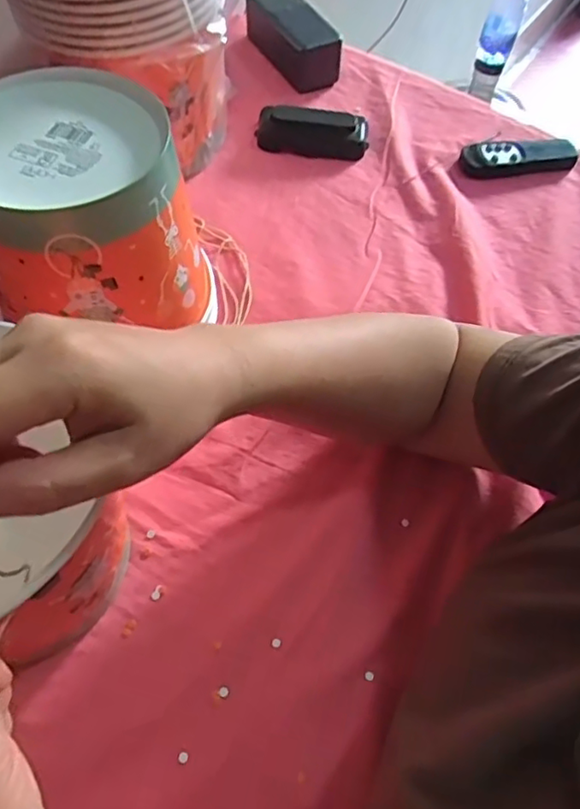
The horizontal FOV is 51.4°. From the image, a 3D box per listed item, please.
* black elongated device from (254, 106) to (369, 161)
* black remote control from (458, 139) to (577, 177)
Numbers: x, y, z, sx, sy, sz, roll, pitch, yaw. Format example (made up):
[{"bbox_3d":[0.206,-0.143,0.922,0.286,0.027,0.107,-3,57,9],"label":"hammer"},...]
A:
[{"bbox_3d":[0.021,-0.265,0.583,0.107,0.026,0.043,7,60,3],"label":"black elongated device"},{"bbox_3d":[0.224,-0.242,0.588,0.119,0.017,0.035,-7,60,-5],"label":"black remote control"}]

